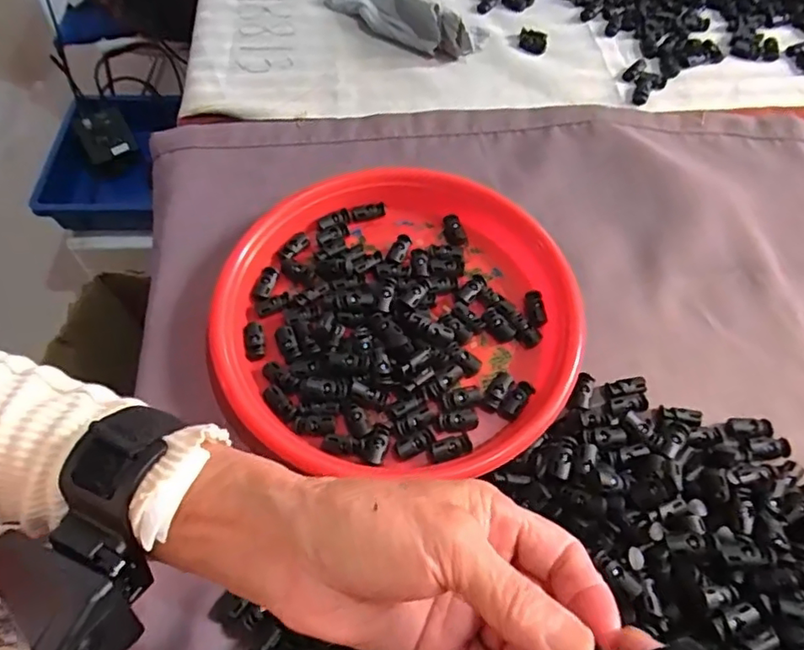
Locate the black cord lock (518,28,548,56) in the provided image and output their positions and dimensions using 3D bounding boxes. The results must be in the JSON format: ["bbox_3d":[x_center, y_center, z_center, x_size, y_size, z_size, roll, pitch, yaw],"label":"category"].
[{"bbox_3d":[0.136,-0.294,0.587,0.028,0.012,0.021,11,61,6],"label":"black cord lock"}]

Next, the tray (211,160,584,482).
[{"bbox_3d":[-0.001,-0.013,0.413,0.246,0.036,0.238,0,61,0],"label":"tray"}]

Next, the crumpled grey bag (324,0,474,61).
[{"bbox_3d":[-0.009,-0.329,0.590,0.067,0.042,0.184,-34,66,-18],"label":"crumpled grey bag"}]

